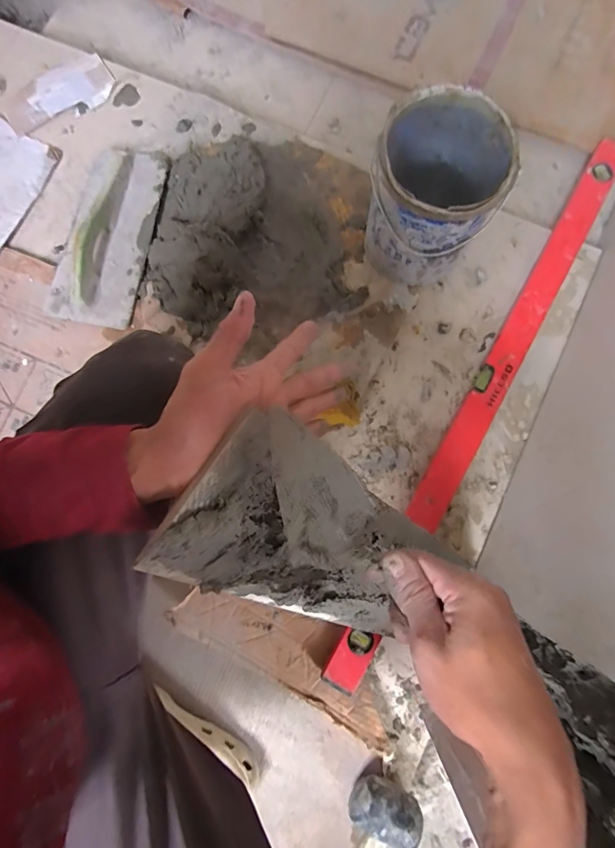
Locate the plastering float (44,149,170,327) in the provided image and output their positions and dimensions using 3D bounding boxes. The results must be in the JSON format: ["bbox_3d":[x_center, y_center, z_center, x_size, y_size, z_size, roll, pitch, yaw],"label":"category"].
[{"bbox_3d":[-0.336,-0.326,0.703,0.151,0.074,0.319,11,83,2],"label":"plastering float"}]

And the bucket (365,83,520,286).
[{"bbox_3d":[0.174,-0.324,0.606,0.164,0.186,0.166,0,82,3],"label":"bucket"}]

